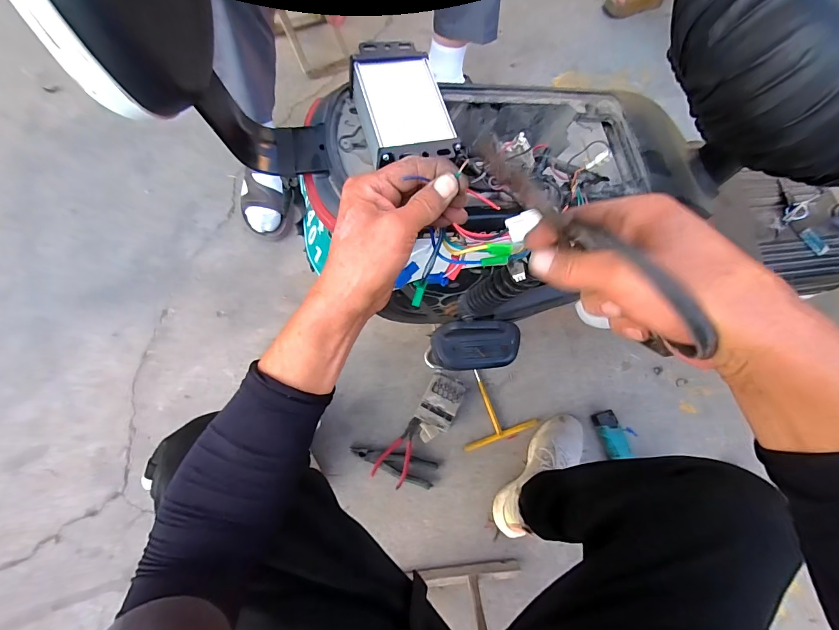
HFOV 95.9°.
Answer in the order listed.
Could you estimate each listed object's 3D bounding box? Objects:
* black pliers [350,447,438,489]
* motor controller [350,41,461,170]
[{"bbox_3d":[-0.057,0.318,0.810,0.187,0.027,0.054,17,69,-1],"label":"black pliers"},{"bbox_3d":[-0.016,-0.180,0.332,0.073,0.035,0.120,-13,73,-12],"label":"motor controller"}]

